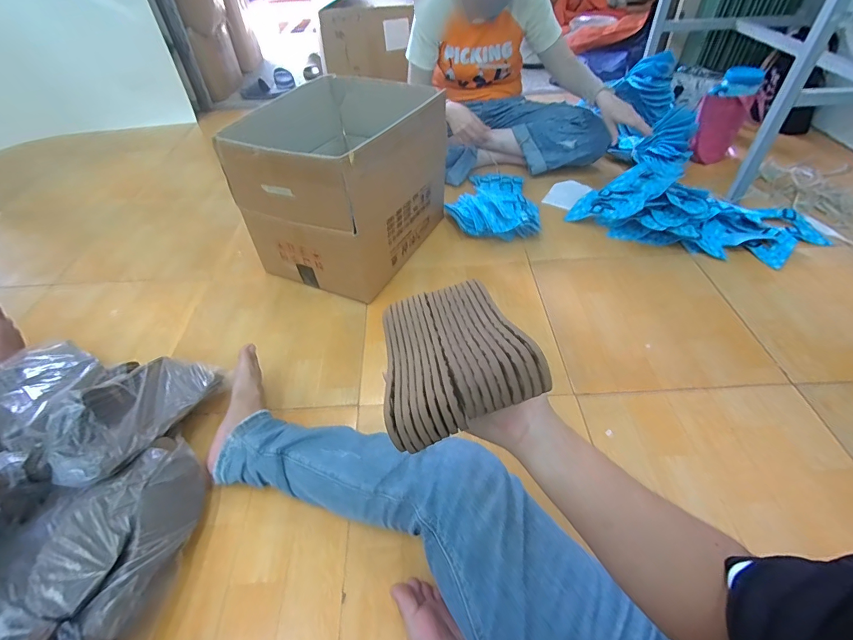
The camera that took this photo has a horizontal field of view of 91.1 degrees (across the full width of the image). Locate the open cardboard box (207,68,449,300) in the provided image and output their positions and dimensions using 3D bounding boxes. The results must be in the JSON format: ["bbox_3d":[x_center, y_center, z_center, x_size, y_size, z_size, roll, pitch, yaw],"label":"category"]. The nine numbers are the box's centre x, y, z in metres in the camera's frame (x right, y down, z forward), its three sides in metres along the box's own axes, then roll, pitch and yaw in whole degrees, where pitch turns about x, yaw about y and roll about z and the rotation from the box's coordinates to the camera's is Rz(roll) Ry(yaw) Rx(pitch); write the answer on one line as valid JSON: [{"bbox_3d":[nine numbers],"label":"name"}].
[{"bbox_3d":[-0.198,-0.340,1.021,0.367,0.337,0.444,19,49,19],"label":"open cardboard box"}]

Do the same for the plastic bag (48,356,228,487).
[{"bbox_3d":[-0.462,0.135,0.674,0.125,0.097,0.276,9,26,10],"label":"plastic bag"}]

